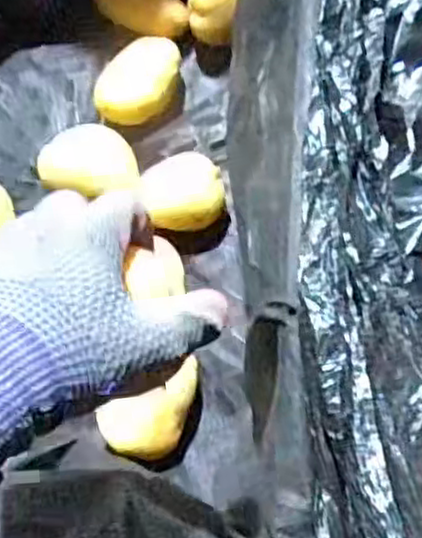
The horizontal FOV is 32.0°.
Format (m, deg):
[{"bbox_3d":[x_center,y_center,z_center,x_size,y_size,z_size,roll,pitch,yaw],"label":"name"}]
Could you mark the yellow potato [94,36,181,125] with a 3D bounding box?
[{"bbox_3d":[-0.062,-0.157,0.629,0.054,0.037,0.080,27,75,9],"label":"yellow potato"}]

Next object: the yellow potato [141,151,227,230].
[{"bbox_3d":[-0.022,-0.062,0.598,0.063,0.047,0.066,-14,73,-3],"label":"yellow potato"}]

